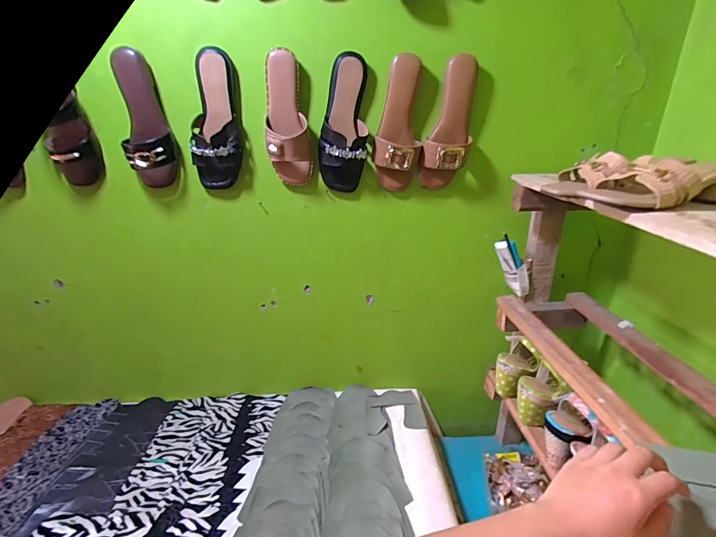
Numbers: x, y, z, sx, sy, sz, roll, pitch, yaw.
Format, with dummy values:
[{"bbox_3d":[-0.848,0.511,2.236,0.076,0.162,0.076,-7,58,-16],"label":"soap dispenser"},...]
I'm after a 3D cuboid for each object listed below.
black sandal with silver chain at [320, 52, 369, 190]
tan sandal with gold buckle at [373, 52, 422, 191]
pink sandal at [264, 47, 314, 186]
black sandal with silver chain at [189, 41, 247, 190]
[{"bbox_3d":[-0.029,-0.274,0.737,0.095,0.237,0.051,-1,22,-2],"label":"black sandal with silver chain"},{"bbox_3d":[0.078,-0.279,0.743,0.085,0.241,0.044,-1,22,-3],"label":"tan sandal with gold buckle"},{"bbox_3d":[-0.135,-0.282,0.722,0.084,0.234,0.050,-2,22,-7],"label":"pink sandal"},{"bbox_3d":[-0.274,-0.283,0.728,0.096,0.241,0.058,-8,23,-21],"label":"black sandal with silver chain"}]

